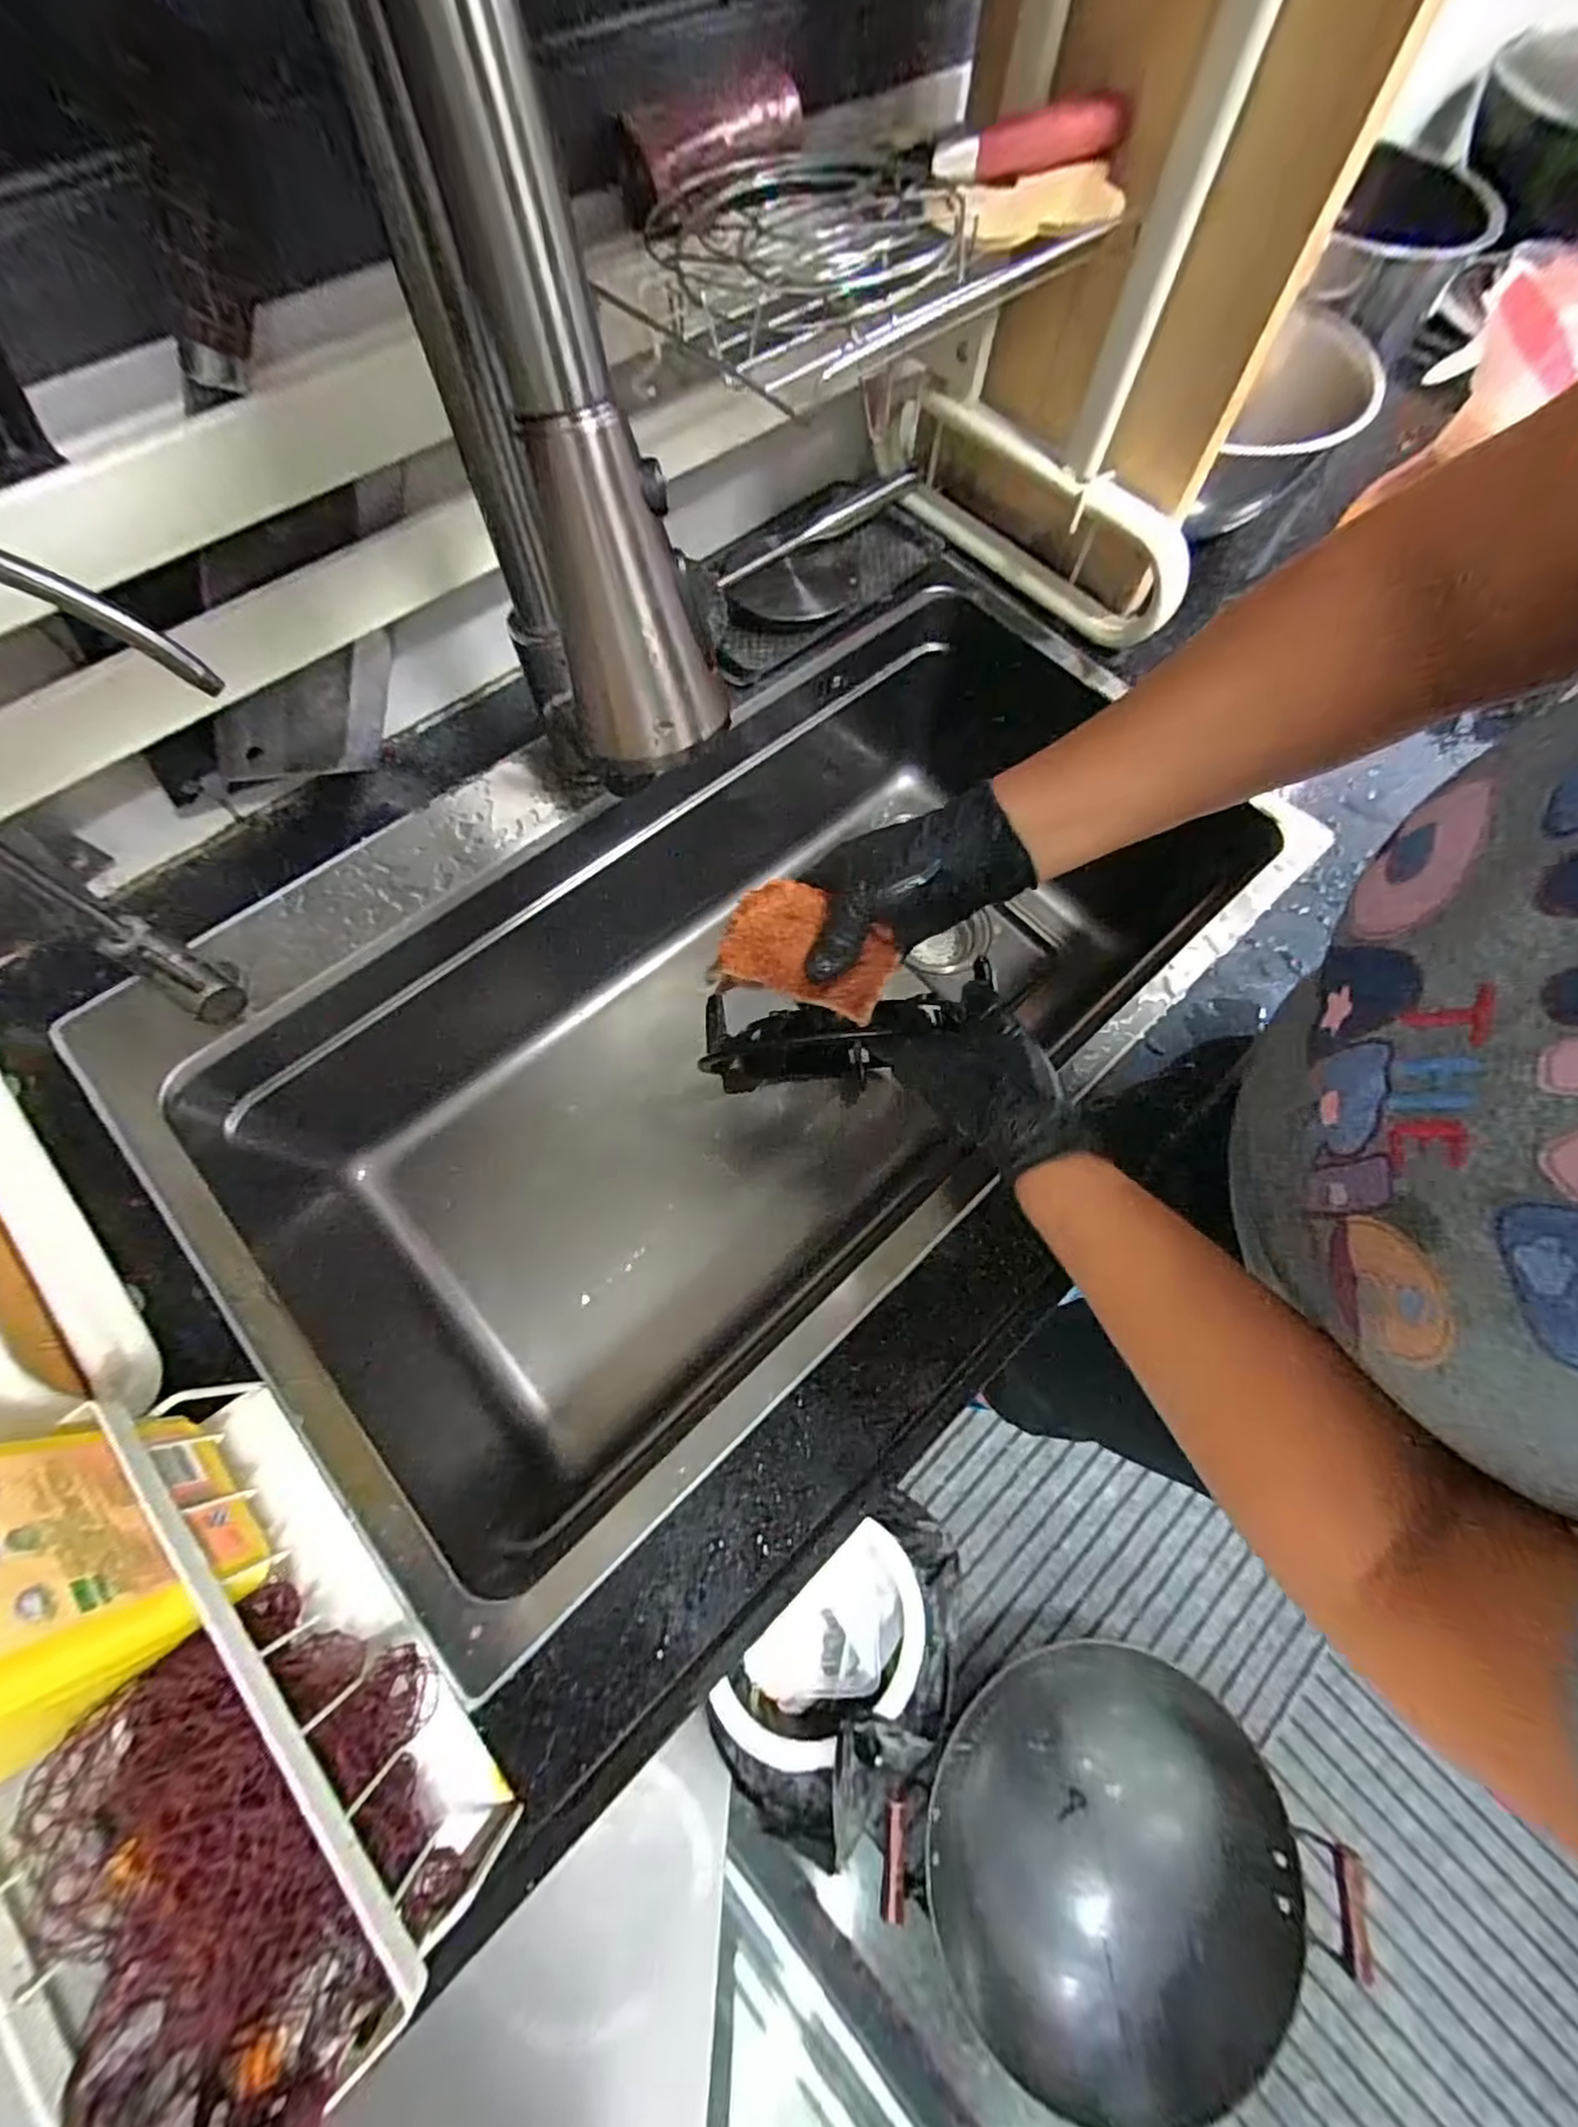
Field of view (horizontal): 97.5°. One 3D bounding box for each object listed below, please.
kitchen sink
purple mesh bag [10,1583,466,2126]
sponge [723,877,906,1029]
[{"bbox_3d":[-0.010,-0.067,0.589,0.807,0.248,0.457,-39,76,-16],"label":"kitchen sink"},{"bbox_3d":[-0.192,0.288,0.260,0.140,0.113,0.095,39,72,12],"label":"purple mesh bag"},{"bbox_3d":[0.012,-0.069,0.412,0.100,0.018,0.063,21,102,3],"label":"sponge"}]

